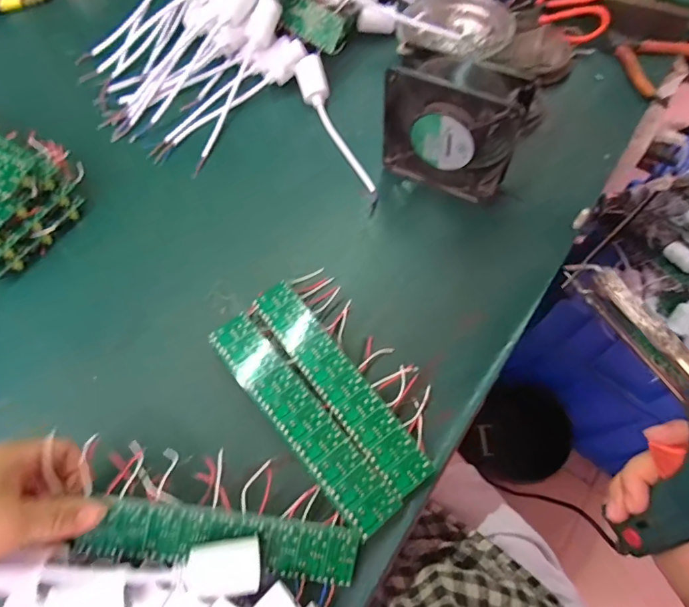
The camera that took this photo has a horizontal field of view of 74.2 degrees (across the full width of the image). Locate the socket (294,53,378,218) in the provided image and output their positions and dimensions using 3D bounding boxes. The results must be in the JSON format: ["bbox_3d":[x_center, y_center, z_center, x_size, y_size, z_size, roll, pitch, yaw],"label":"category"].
[{"bbox_3d":[-0.008,-0.188,0.487,0.030,0.030,0.201,-20,65,-8],"label":"socket"}]

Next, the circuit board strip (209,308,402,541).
[{"bbox_3d":[-0.037,0.090,0.365,0.039,0.019,0.200,-38,69,-15],"label":"circuit board strip"}]

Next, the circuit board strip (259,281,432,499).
[{"bbox_3d":[-0.006,0.064,0.378,0.036,0.020,0.200,-35,68,-14],"label":"circuit board strip"}]

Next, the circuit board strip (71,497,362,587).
[{"bbox_3d":[-0.082,0.162,0.309,0.181,0.007,0.039,10,83,-5],"label":"circuit board strip"}]

